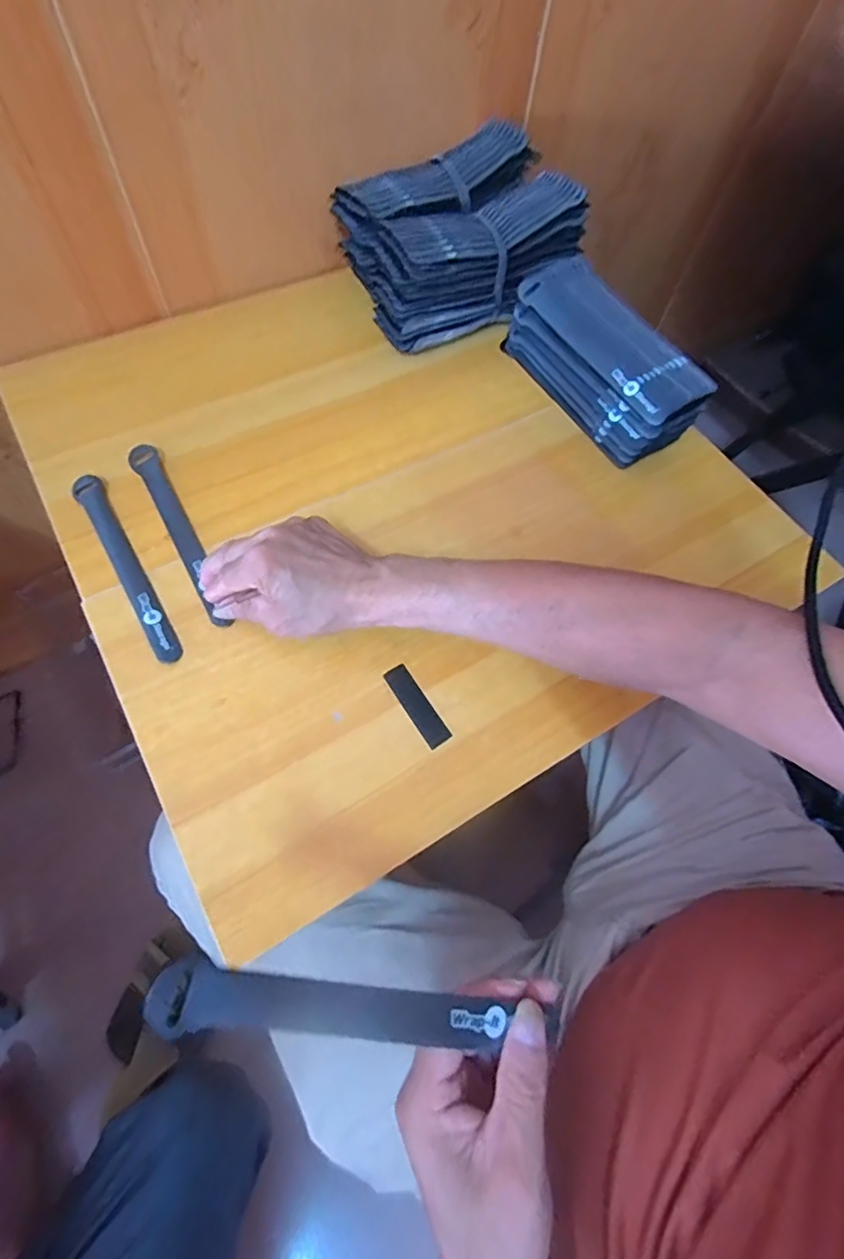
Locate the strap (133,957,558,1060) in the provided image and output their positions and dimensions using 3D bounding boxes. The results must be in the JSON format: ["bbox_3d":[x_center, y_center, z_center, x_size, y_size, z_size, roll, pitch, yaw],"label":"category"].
[{"bbox_3d":[-0.019,0.179,0.254,0.201,0.014,0.022,18,62,-17],"label":"strap"}]

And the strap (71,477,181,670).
[{"bbox_3d":[-0.246,-0.055,0.451,0.022,0.004,0.200,-29,69,-16],"label":"strap"}]

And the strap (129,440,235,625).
[{"bbox_3d":[-0.209,-0.083,0.468,0.024,0.010,0.202,-26,70,-15],"label":"strap"}]

